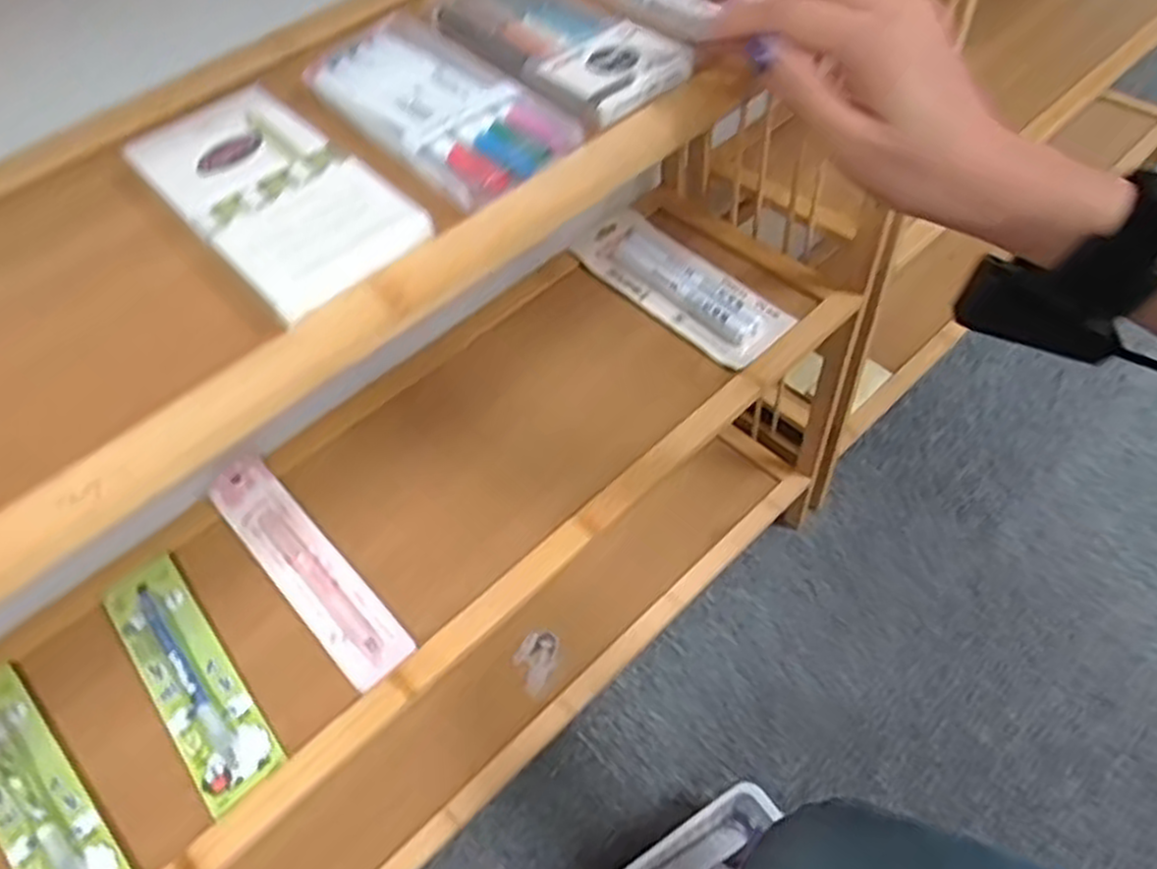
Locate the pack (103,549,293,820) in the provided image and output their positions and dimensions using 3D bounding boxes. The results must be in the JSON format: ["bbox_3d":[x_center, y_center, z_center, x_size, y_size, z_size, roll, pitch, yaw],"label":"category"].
[{"bbox_3d":[-0.249,0.150,0.502,0.051,0.010,0.178,-38,56,-17],"label":"pack"}]

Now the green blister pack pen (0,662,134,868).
[{"bbox_3d":[-0.323,0.210,0.464,0.185,0.008,0.050,34,66,29],"label":"green blister pack pen"}]

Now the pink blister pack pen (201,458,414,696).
[{"bbox_3d":[-0.189,0.088,0.542,0.045,0.013,0.203,-41,57,-19],"label":"pink blister pack pen"}]

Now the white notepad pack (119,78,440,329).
[{"bbox_3d":[-0.130,-0.104,0.333,0.070,0.008,0.149,-38,60,-22],"label":"white notepad pack"}]

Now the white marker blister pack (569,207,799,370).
[{"bbox_3d":[0.082,-0.136,0.675,0.080,0.014,0.203,-41,57,-19],"label":"white marker blister pack"}]

